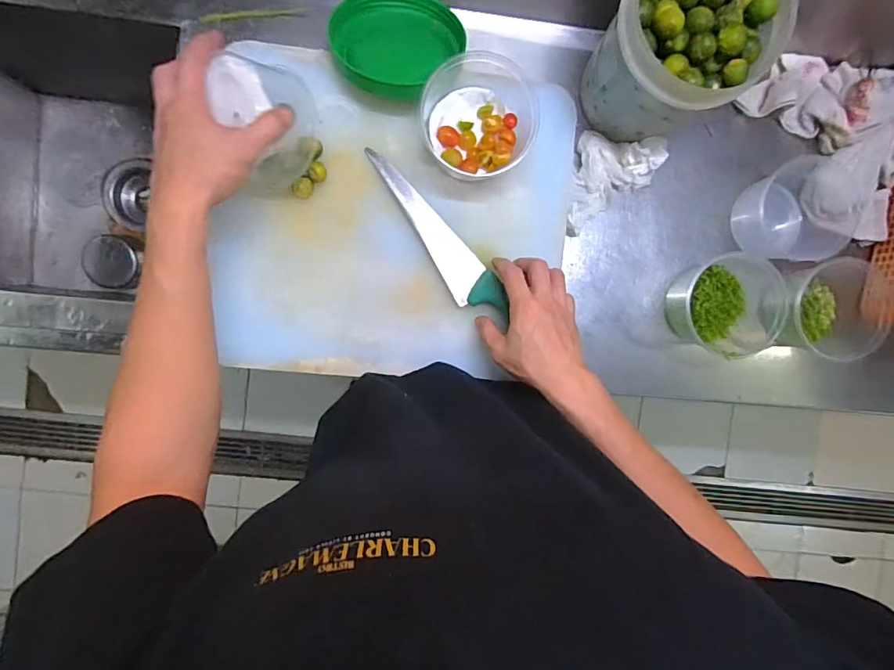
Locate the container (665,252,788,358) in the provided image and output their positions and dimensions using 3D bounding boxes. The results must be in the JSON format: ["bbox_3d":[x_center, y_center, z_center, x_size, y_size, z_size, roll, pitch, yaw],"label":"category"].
[{"bbox_3d":[0.331,-0.028,0.547,0.116,0.061,0.121,0,93,-4],"label":"container"}]

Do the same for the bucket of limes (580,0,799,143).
[{"bbox_3d":[0.216,-0.275,0.465,0.131,0.163,0.128,0,93,-4],"label":"bucket of limes"}]

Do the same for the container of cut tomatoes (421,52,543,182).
[{"bbox_3d":[0.034,-0.225,0.479,0.124,0.058,0.113,-33,95,-2],"label":"container of cut tomatoes"}]

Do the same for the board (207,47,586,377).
[{"bbox_3d":[-0.051,-0.116,0.501,0.357,0.028,0.324,6,92,-5],"label":"board"}]

